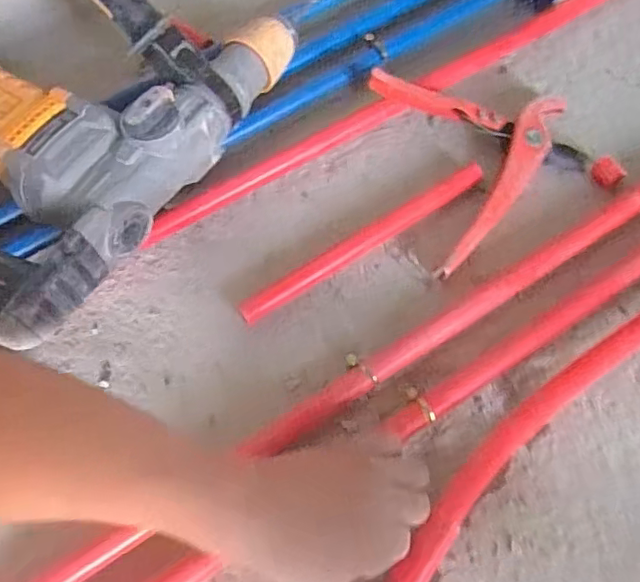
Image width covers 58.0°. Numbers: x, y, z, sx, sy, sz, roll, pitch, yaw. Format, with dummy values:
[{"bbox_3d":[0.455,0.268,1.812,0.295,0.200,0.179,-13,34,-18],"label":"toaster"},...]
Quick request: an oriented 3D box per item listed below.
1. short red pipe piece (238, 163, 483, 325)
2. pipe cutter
[{"bbox_3d":[0.036,-0.040,0.488,0.234,0.026,0.016,-31,68,-10],"label":"short red pipe piece"},{"bbox_3d":[0.158,-0.116,0.501,0.179,0.038,0.188,-12,66,-2],"label":"pipe cutter"}]

